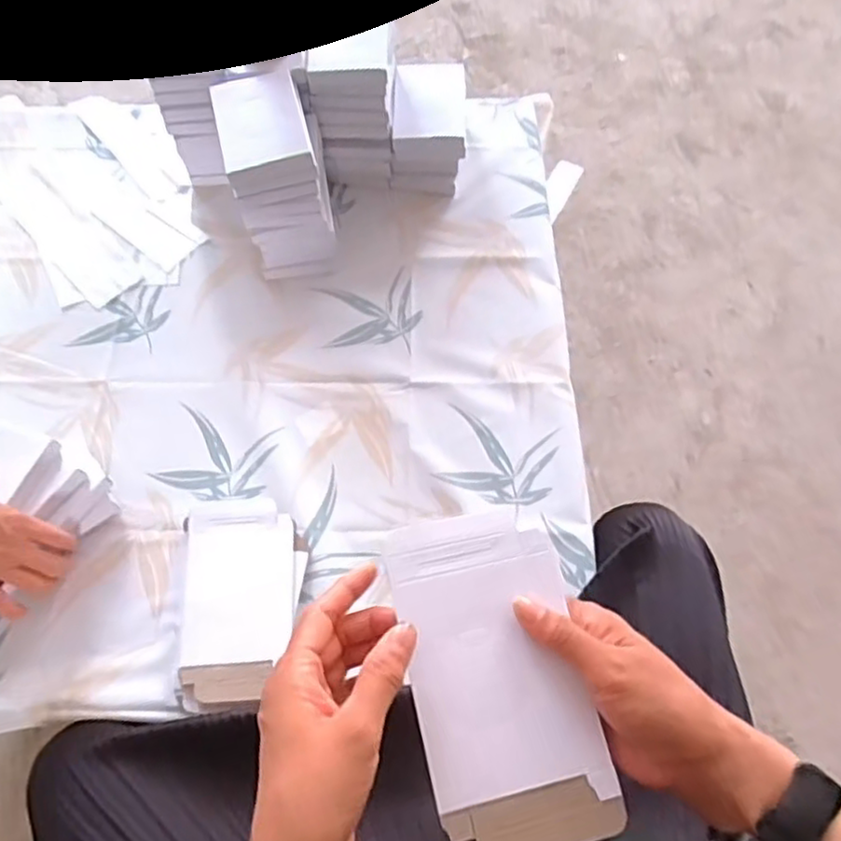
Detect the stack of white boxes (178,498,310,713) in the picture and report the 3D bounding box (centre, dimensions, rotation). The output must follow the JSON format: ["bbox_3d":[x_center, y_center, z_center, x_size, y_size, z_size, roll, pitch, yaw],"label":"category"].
[{"bbox_3d":[-0.169,0.169,0.653,0.115,0.028,0.188,-7,65,-3],"label":"stack of white boxes"}]

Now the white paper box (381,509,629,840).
[{"bbox_3d":[0.045,0.148,0.394,0.099,0.011,0.184,-10,74,-9],"label":"white paper box"}]

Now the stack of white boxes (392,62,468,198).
[{"bbox_3d":[0.011,-0.375,0.881,0.093,0.094,0.136,2,64,1],"label":"stack of white boxes"}]

